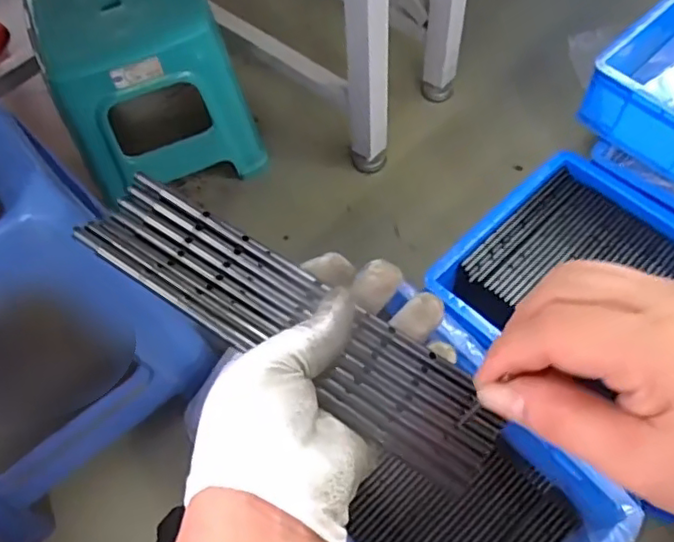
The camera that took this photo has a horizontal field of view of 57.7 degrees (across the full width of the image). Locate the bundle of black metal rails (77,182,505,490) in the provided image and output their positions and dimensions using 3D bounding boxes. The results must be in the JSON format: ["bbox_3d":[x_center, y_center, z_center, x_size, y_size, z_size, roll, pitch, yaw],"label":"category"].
[{"bbox_3d":[-0.022,0.026,0.304,0.220,0.010,0.050,33,68,6],"label":"bundle of black metal rails"}]

